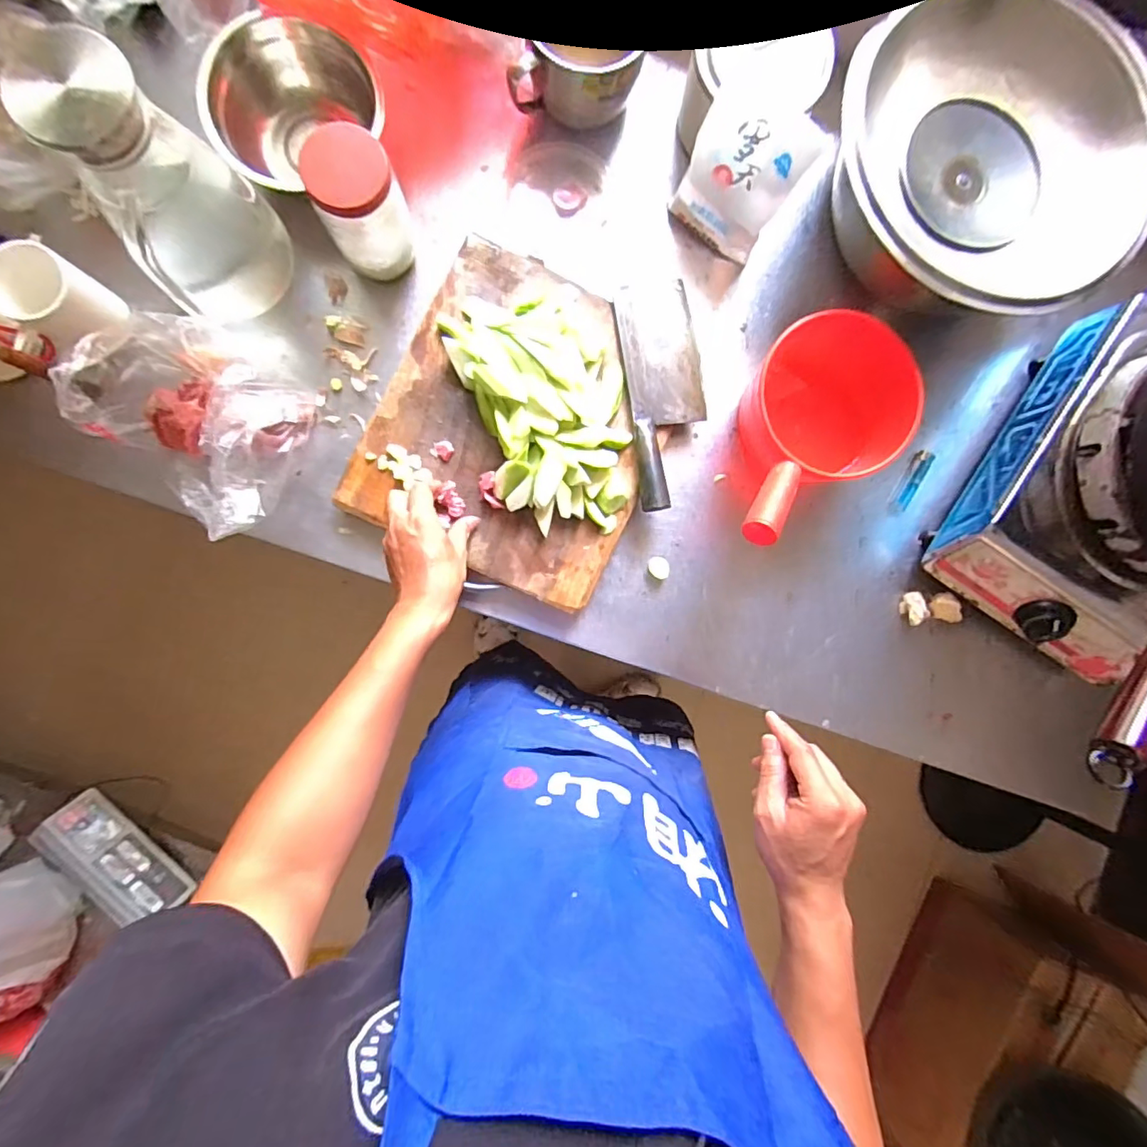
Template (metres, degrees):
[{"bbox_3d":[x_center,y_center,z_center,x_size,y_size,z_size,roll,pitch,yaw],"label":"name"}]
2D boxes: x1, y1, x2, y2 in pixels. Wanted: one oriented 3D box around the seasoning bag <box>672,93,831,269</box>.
[{"bbox_3d":[0.185,-0.441,0.591,0.117,0.150,0.040,34,67,-4],"label":"seasoning bag"}]

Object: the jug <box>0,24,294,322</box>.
[{"bbox_3d":[-0.367,-0.349,0.495,0.122,0.225,0.126,0,90,-4],"label":"jug"}]

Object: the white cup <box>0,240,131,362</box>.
[{"bbox_3d":[-0.536,-0.284,0.547,0.076,0.070,0.081,0,90,-4],"label":"white cup"}]

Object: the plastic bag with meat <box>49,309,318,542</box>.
[{"bbox_3d":[-0.389,-0.165,0.554,0.180,0.129,0.194,38,87,-4],"label":"plastic bag with meat"}]

